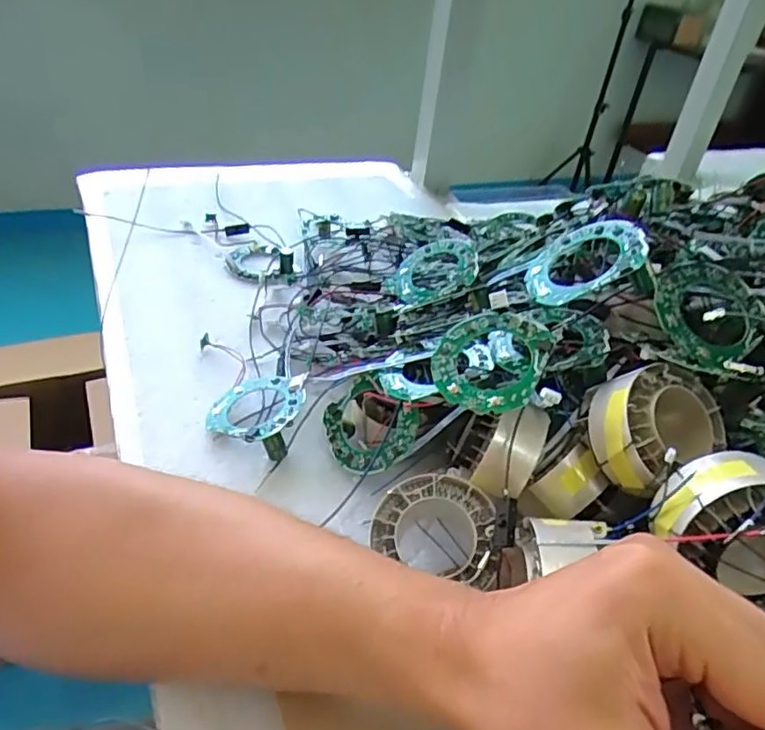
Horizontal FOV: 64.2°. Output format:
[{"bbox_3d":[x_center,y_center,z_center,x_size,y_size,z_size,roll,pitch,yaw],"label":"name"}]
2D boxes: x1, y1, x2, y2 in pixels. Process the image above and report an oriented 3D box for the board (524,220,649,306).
[{"bbox_3d":[0.111,-0.056,0.336,0.064,0.009,0.051,-16,42,32],"label":"board"}]

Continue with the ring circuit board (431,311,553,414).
[{"bbox_3d":[0.059,-0.002,0.330,0.063,0.007,0.061,-11,51,10],"label":"ring circuit board"}]

